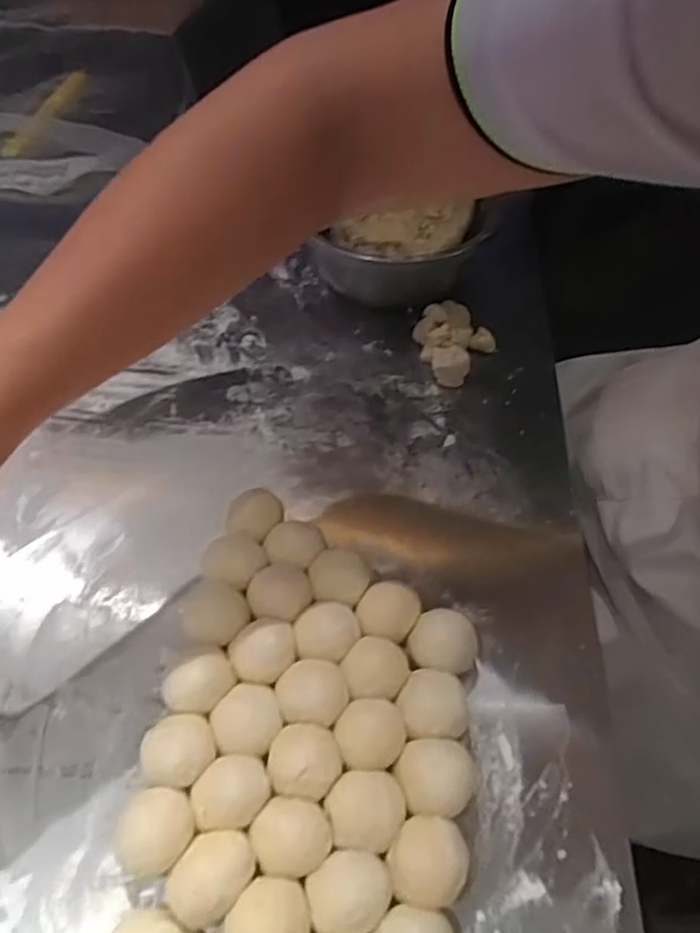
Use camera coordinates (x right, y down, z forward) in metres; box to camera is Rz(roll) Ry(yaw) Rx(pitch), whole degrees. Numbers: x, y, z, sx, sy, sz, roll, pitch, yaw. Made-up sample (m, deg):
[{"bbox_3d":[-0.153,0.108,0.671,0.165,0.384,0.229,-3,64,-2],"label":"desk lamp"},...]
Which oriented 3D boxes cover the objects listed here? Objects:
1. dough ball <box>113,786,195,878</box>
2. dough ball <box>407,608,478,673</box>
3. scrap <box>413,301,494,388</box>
[{"bbox_3d":[-0.106,0.202,0.357,0.038,0.039,0.042,23,57,14],"label":"dough ball"},{"bbox_3d":[0.059,0.119,0.424,0.042,0.039,0.036,11,55,6],"label":"dough ball"},{"bbox_3d":[0.098,-0.119,0.603,0.069,0.028,0.084,-19,57,-15],"label":"scrap"}]

